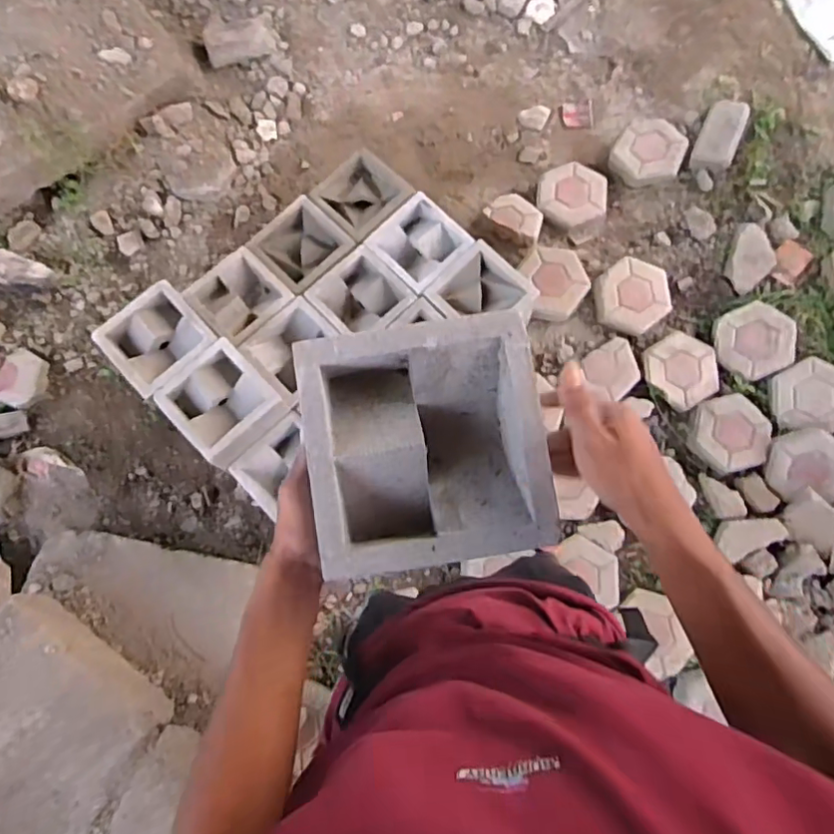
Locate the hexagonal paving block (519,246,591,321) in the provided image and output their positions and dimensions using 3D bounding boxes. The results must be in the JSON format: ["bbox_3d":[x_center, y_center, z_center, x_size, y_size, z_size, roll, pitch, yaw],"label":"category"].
[{"bbox_3d":[0.399,-0.388,1.670,0.194,0.047,0.212,-17,77,-4],"label":"hexagonal paving block"}]

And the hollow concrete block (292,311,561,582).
[{"bbox_3d":[0.006,0.025,0.509,0.193,0.072,0.194,-9,82,-4],"label":"hollow concrete block"}]

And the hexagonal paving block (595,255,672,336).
[{"bbox_3d":[0.617,-0.346,1.665,0.222,0.044,0.205,23,81,1],"label":"hexagonal paving block"}]

